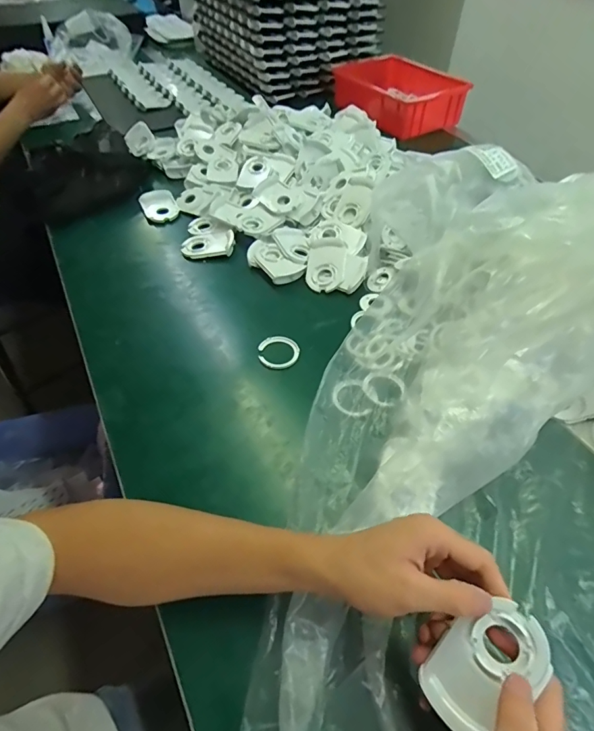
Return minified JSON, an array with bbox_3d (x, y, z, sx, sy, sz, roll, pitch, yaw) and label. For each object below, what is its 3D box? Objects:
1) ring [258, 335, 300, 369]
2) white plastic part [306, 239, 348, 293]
[{"bbox_3d":[-0.023,-0.018,0.540,0.050,0.004,0.049,-1,53,2],"label":"ring"},{"bbox_3d":[0.046,-0.145,0.635,0.062,0.015,0.088,3,68,17],"label":"white plastic part"}]

